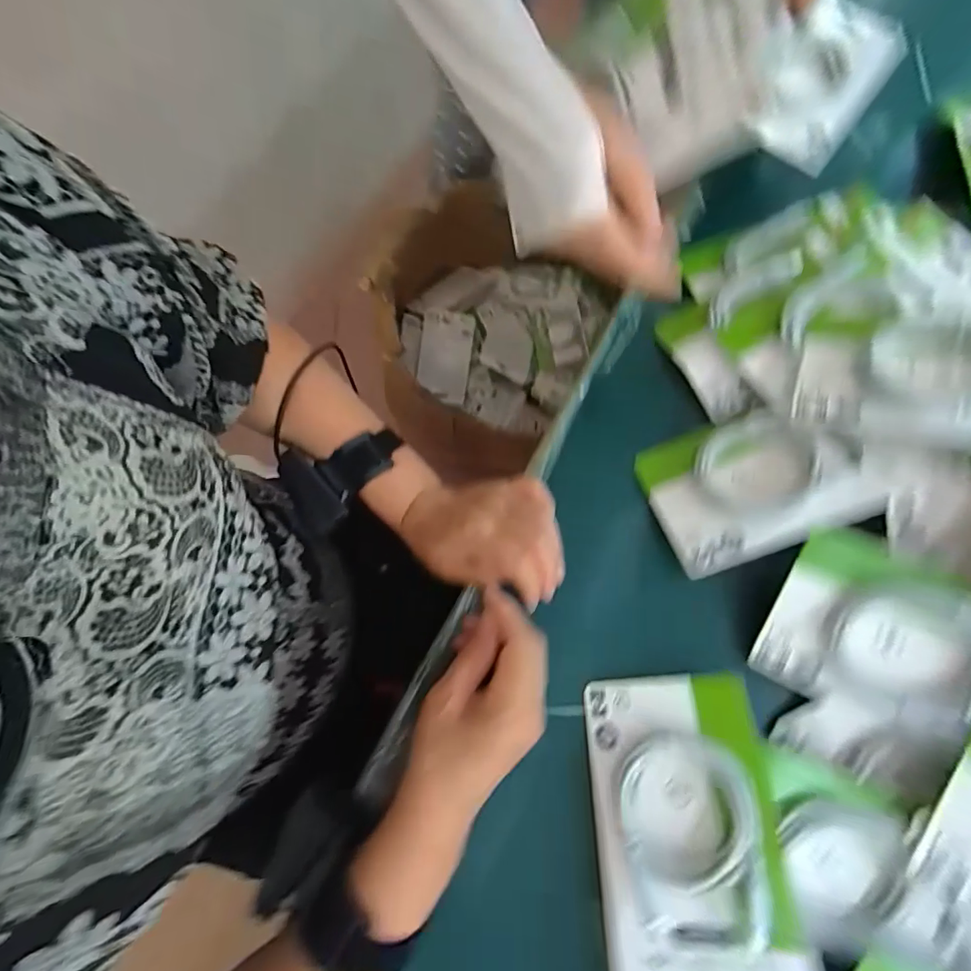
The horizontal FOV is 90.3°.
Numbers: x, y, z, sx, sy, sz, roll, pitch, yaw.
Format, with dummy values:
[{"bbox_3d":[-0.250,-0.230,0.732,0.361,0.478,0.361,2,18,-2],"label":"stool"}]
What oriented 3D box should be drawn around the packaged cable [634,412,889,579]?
[{"bbox_3d":[0.186,-0.003,0.343,0.129,0.018,0.101,-26,59,16],"label":"packaged cable"}]

